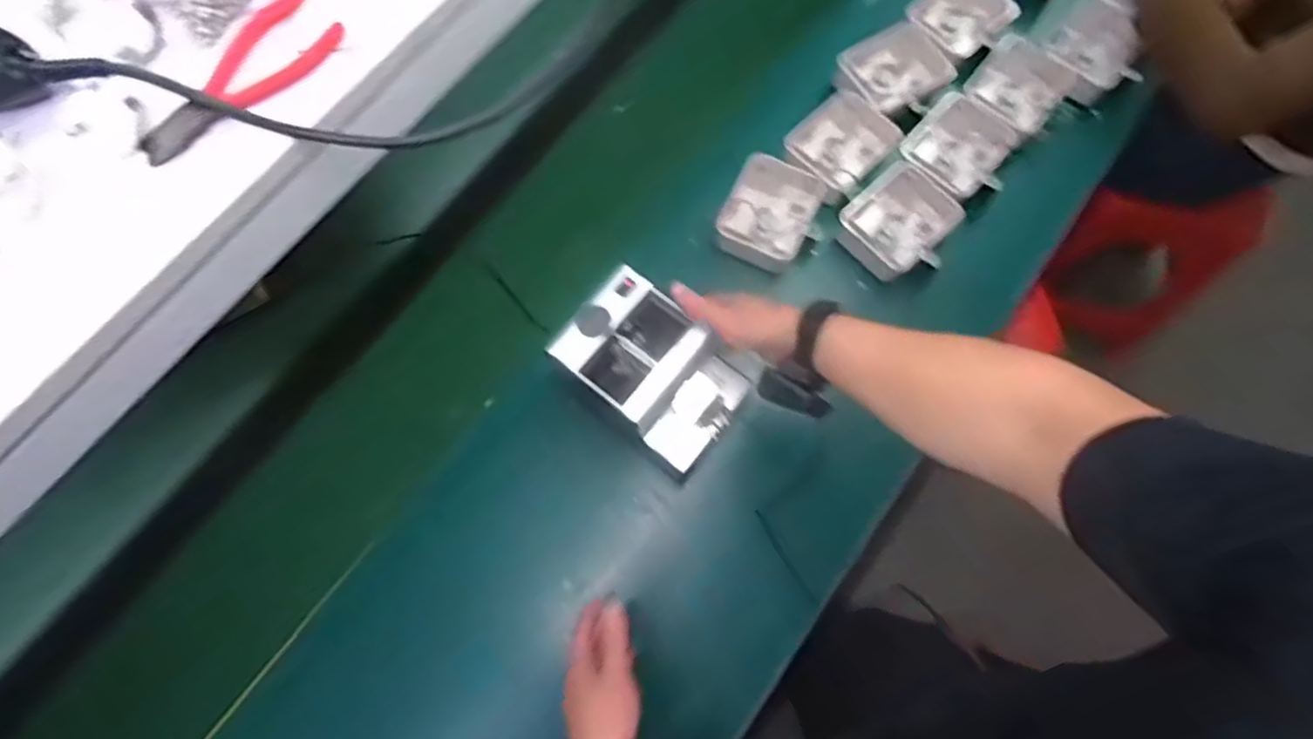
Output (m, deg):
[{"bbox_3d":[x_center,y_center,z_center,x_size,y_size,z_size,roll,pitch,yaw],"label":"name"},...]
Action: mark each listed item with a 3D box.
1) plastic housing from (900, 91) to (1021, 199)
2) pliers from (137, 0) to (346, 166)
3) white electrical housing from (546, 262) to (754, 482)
[{"bbox_3d":[0.390,-0.283,0.843,0.134,0.031,0.124,-41,75,-11],"label":"plastic housing"},{"bbox_3d":[-0.246,-0.171,0.381,0.055,0.011,0.126,42,78,14],"label":"pliers"},{"bbox_3d":[-0.001,0.004,0.689,0.168,0.111,0.125,38,77,13],"label":"white electrical housing"}]

